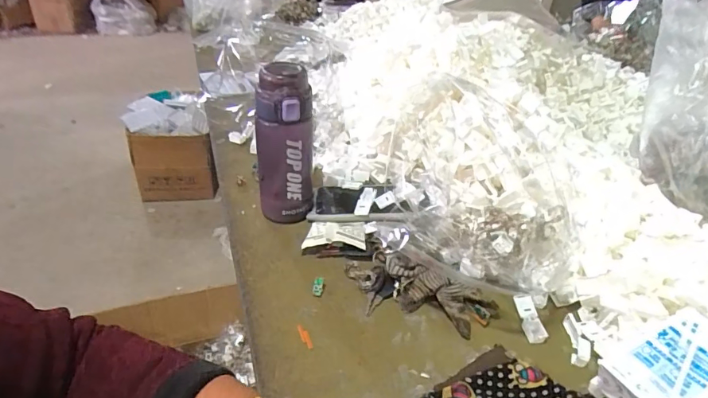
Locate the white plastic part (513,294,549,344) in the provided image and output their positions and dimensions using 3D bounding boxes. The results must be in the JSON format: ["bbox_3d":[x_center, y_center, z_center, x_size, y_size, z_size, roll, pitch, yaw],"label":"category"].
[{"bbox_3d":[0.198,0.134,0.497,0.023,0.006,0.055,-2,54,-10],"label":"white plastic part"}]

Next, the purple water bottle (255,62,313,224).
[{"bbox_3d":[-0.088,-0.062,0.561,0.070,0.202,0.067,0,36,-7],"label":"purple water bottle"}]

